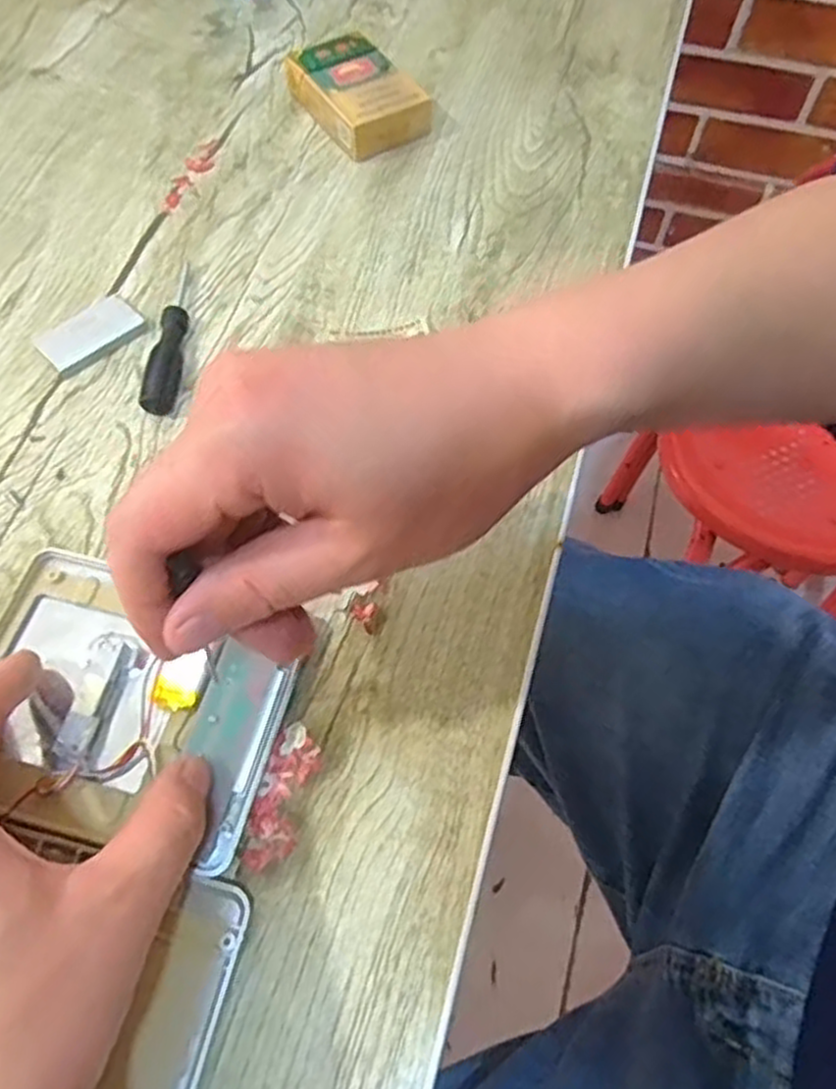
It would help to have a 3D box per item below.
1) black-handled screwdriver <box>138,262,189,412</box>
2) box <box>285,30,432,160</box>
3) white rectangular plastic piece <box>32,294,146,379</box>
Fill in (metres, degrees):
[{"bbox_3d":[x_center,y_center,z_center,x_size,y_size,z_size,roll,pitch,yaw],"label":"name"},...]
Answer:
[{"bbox_3d":[-0.127,-0.109,0.394,0.015,0.010,0.101,1,62,0],"label":"black-handled screwdriver"},{"bbox_3d":[-0.038,-0.280,0.478,0.055,0.026,0.086,-31,66,-16],"label":"box"},{"bbox_3d":[-0.170,-0.110,0.396,0.051,0.006,0.032,-40,69,-20],"label":"white rectangular plastic piece"}]

